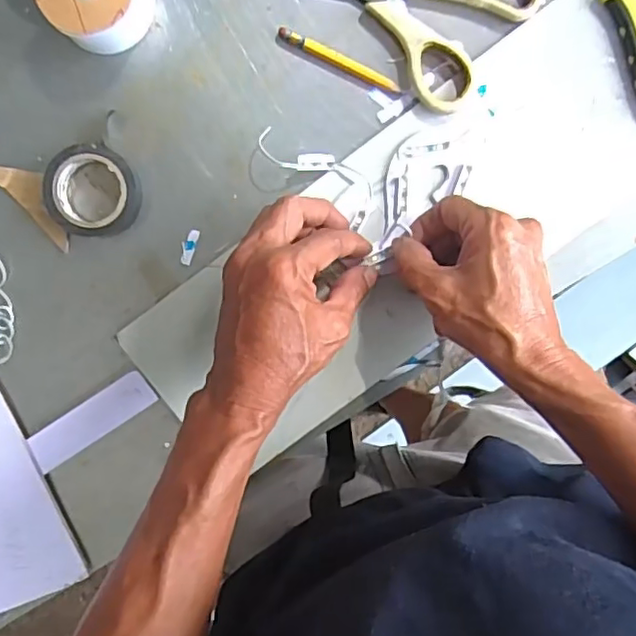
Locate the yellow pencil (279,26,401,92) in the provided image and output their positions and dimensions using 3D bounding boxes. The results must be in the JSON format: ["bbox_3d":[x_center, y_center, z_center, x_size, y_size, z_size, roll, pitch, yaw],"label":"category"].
[{"bbox_3d":[0.015,-0.171,0.412,0.086,0.005,0.008,24,96,-3],"label":"yellow pencil"}]

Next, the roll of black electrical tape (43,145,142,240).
[{"bbox_3d":[-0.152,-0.085,0.417,0.057,0.023,0.059,0,97,0],"label":"roll of black electrical tape"}]

